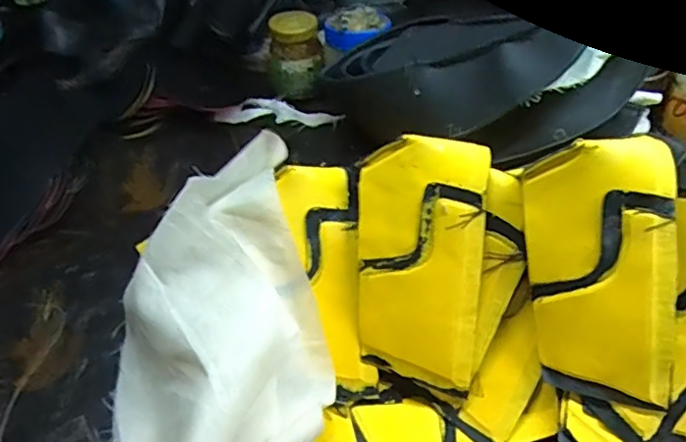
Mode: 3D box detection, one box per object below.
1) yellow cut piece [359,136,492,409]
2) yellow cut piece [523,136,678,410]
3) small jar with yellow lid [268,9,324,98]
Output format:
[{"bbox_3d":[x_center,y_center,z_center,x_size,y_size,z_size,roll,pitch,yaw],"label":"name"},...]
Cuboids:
[{"bbox_3d":[0.051,0.031,0.379,0.084,0.171,0.015,4,7,14],"label":"yellow cut piece"},{"bbox_3d":[0.157,0.031,0.348,0.082,0.160,0.022,1,10,20],"label":"yellow cut piece"},{"bbox_3d":[-0.058,-0.198,0.667,0.064,0.081,0.055,-9,45,-4],"label":"small jar with yellow lid"}]

